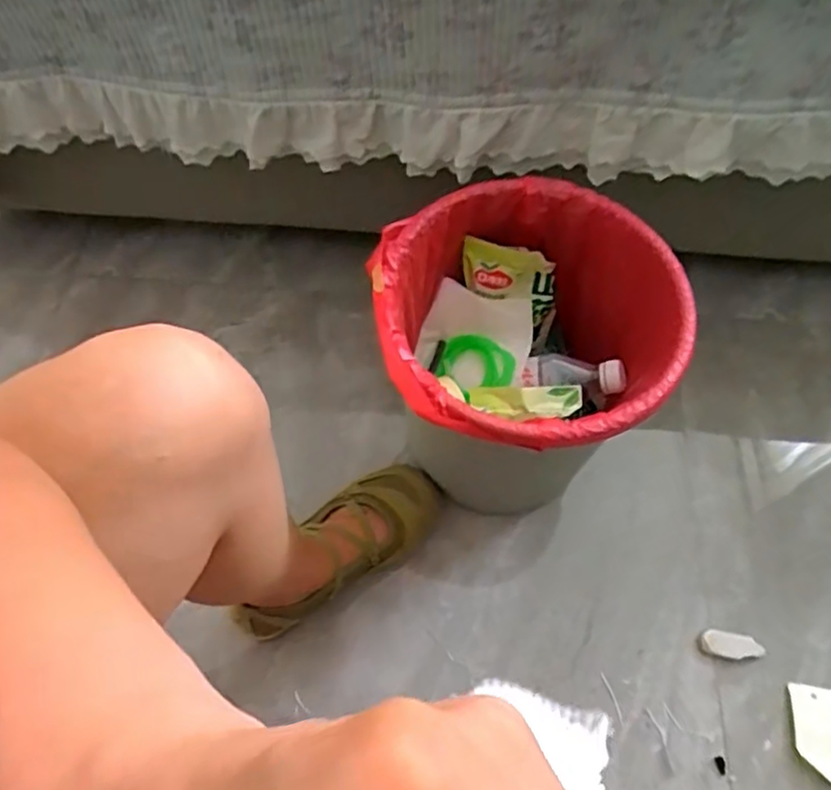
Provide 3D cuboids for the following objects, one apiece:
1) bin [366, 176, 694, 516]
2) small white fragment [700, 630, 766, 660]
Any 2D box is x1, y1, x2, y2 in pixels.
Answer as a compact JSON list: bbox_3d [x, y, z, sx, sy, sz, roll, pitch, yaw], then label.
[{"bbox_3d":[0.093,-0.020,0.645,0.253,0.284,0.244,0,63,0],"label":"bin"},{"bbox_3d":[0.322,0.255,0.660,0.062,0.014,0.024,9,64,5],"label":"small white fragment"}]

